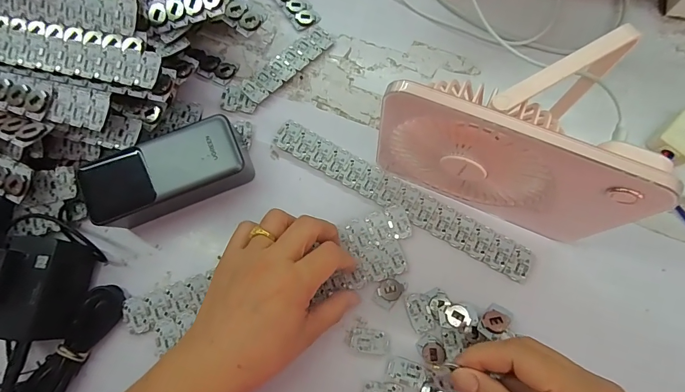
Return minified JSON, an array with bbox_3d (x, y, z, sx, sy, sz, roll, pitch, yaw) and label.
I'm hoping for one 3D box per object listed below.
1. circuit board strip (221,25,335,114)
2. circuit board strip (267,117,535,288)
[{"bbox_3d":[-0.064,-0.128,0.382,0.130,0.009,0.033,-42,77,-9],"label":"circuit board strip"},{"bbox_3d":[0.049,-0.001,0.337,0.249,0.004,0.030,30,77,10],"label":"circuit board strip"}]

